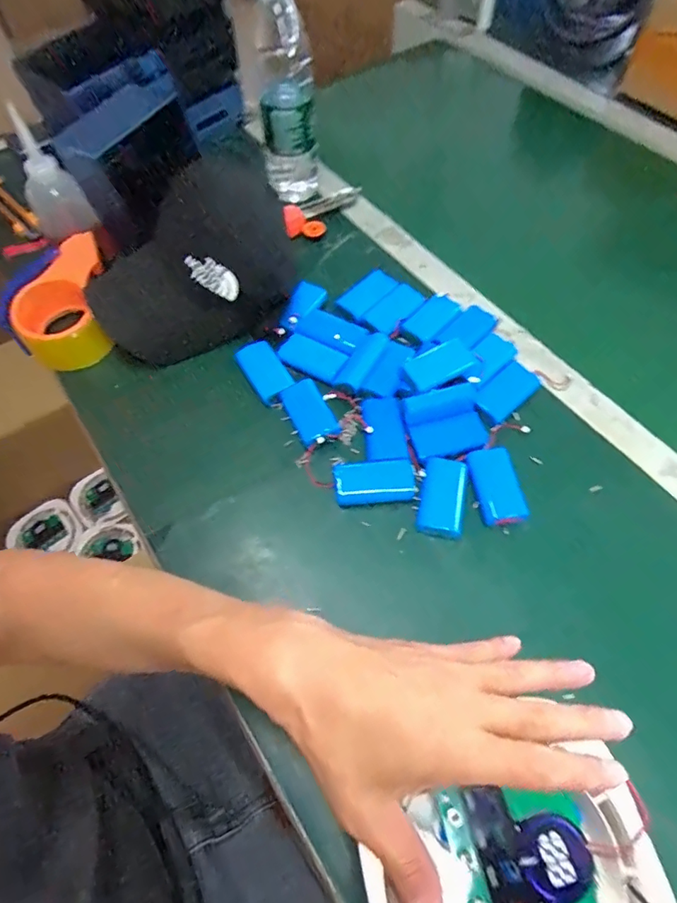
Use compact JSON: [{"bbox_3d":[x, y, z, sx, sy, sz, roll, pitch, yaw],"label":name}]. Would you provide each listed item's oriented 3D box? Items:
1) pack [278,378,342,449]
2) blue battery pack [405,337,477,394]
[{"bbox_3d":[-0.027,-0.037,0.473,0.038,0.015,0.067,-24,62,-11],"label":"pack"},{"bbox_3d":[0.100,-0.083,0.492,0.071,0.017,0.036,-29,63,-14],"label":"blue battery pack"}]

